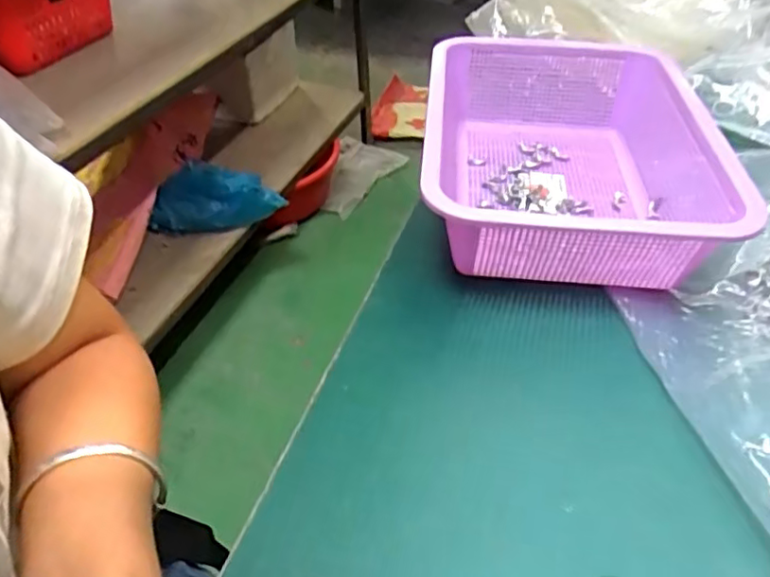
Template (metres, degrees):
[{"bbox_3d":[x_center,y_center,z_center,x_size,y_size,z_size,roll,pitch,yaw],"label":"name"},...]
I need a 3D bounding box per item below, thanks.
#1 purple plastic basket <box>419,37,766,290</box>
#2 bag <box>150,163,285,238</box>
[{"bbox_3d":[0.146,-0.110,0.504,0.227,0.091,0.295,3,43,3],"label":"purple plastic basket"},{"bbox_3d":[-0.374,-0.186,1.312,0.286,0.127,0.121,8,43,10],"label":"bag"}]

